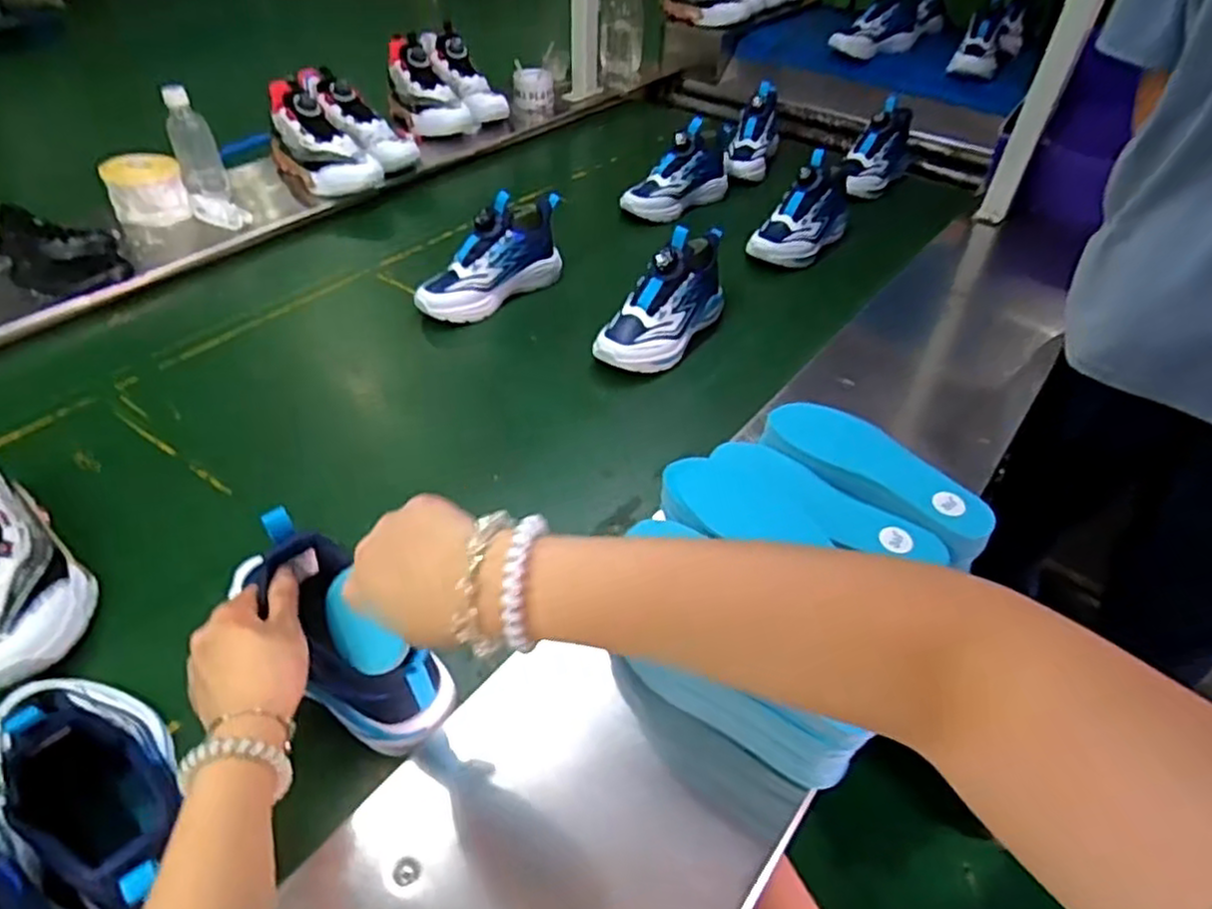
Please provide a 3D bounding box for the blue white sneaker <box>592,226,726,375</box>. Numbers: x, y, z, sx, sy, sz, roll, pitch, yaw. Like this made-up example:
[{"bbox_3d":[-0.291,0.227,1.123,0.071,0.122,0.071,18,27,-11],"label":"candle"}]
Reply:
[{"bbox_3d":[0.077,-0.190,0.891,0.084,0.124,0.204,30,53,25],"label":"blue white sneaker"}]

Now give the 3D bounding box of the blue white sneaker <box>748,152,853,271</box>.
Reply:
[{"bbox_3d":[0.290,-0.355,1.064,0.083,0.102,0.162,36,55,28],"label":"blue white sneaker"}]

